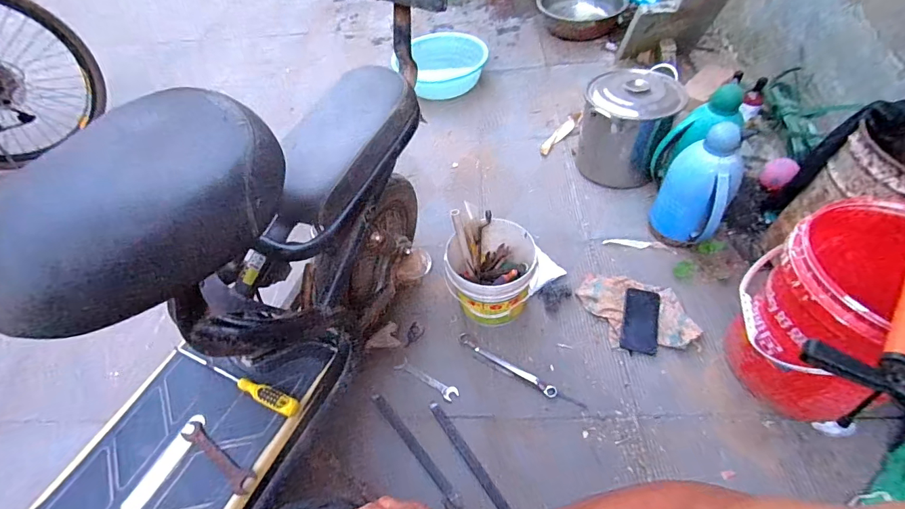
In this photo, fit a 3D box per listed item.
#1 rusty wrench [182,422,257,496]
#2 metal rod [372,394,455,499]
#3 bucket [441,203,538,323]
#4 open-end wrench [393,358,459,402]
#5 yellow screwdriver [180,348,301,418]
[{"bbox_3d":[-0.336,0.290,0.600,0.134,0.007,0.030,25,58,23],"label":"rusty wrench"},{"bbox_3d":[-0.082,0.379,0.846,0.021,0.008,0.248,-36,57,-21],"label":"metal rod"},{"bbox_3d":[0.089,0.042,0.986,0.199,0.209,0.191,-2,52,3],"label":"bucket"},{"bbox_3d":[-0.058,0.284,0.946,0.153,0.010,0.034,23,57,21],"label":"open-end wrench"},{"bbox_3d":[-0.338,0.192,0.652,0.230,0.018,0.026,18,56,18],"label":"yellow screwdriver"}]

